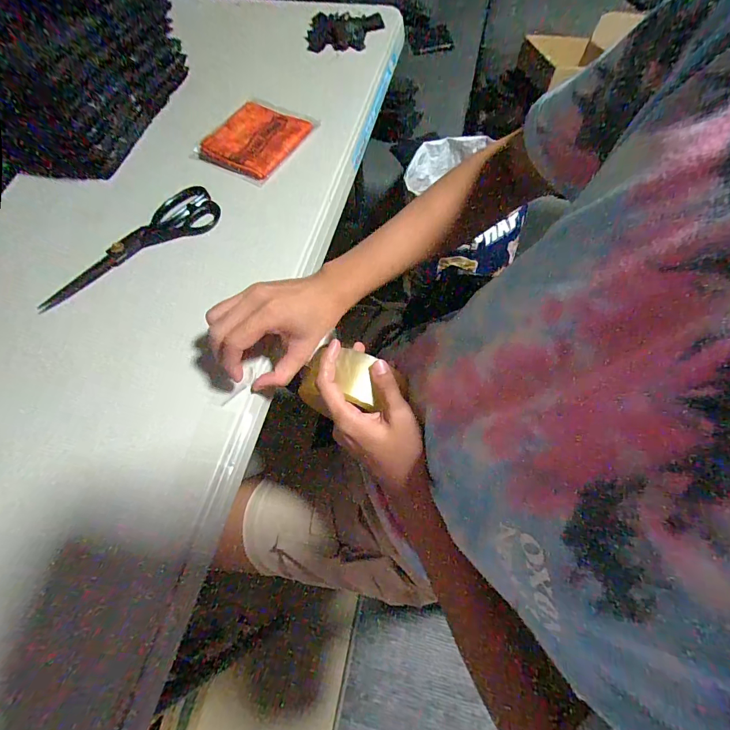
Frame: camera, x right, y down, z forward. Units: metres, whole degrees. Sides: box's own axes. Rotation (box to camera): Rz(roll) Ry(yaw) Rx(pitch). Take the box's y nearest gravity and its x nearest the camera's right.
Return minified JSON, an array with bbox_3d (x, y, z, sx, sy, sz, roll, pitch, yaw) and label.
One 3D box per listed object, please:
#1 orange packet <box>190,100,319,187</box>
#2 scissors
[{"bbox_3d":[-0.153,-0.326,0.539,0.136,0.021,0.135,32,70,17],"label":"orange packet"},{"bbox_3d":[-0.281,-0.137,0.468,0.066,0.013,0.237,41,77,4],"label":"scissors"}]

